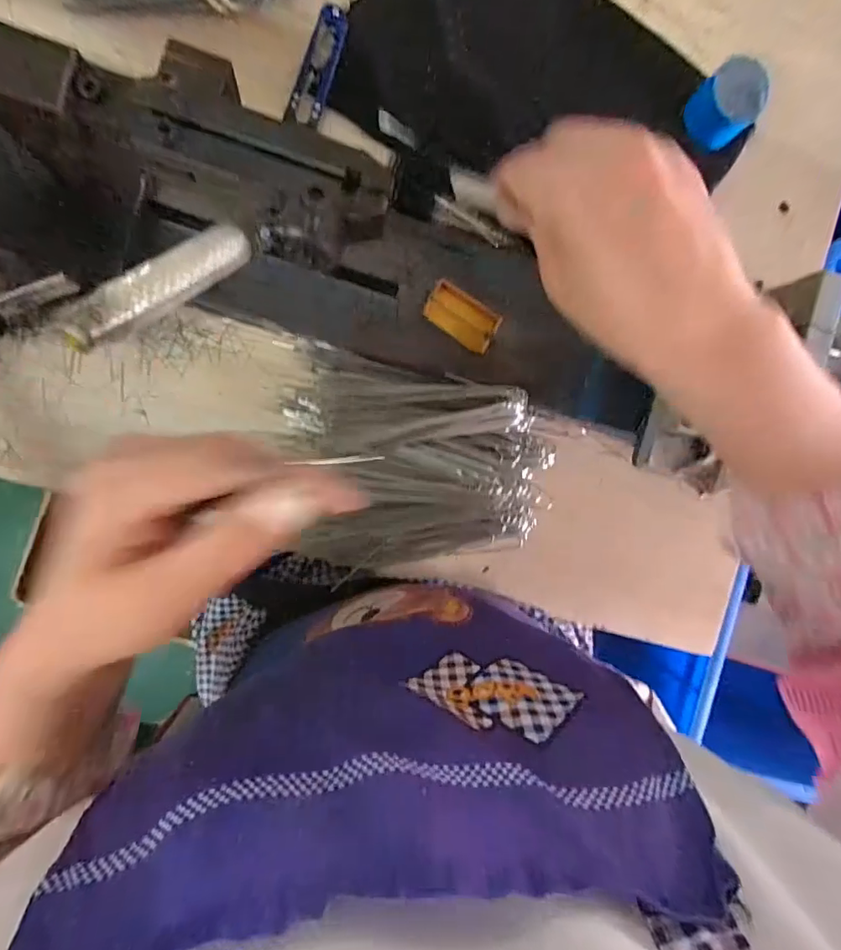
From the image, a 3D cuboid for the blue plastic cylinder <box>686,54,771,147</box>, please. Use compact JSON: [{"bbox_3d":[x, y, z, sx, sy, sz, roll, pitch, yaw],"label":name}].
[{"bbox_3d":[0.242,-0.293,0.401,0.047,0.048,0.049,0,92,-8],"label":"blue plastic cylinder"}]

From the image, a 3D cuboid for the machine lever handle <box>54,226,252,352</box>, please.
[{"bbox_3d":[-0.104,-0.076,0.201,0.015,0.012,0.082,48,61,-6],"label":"machine lever handle"}]

